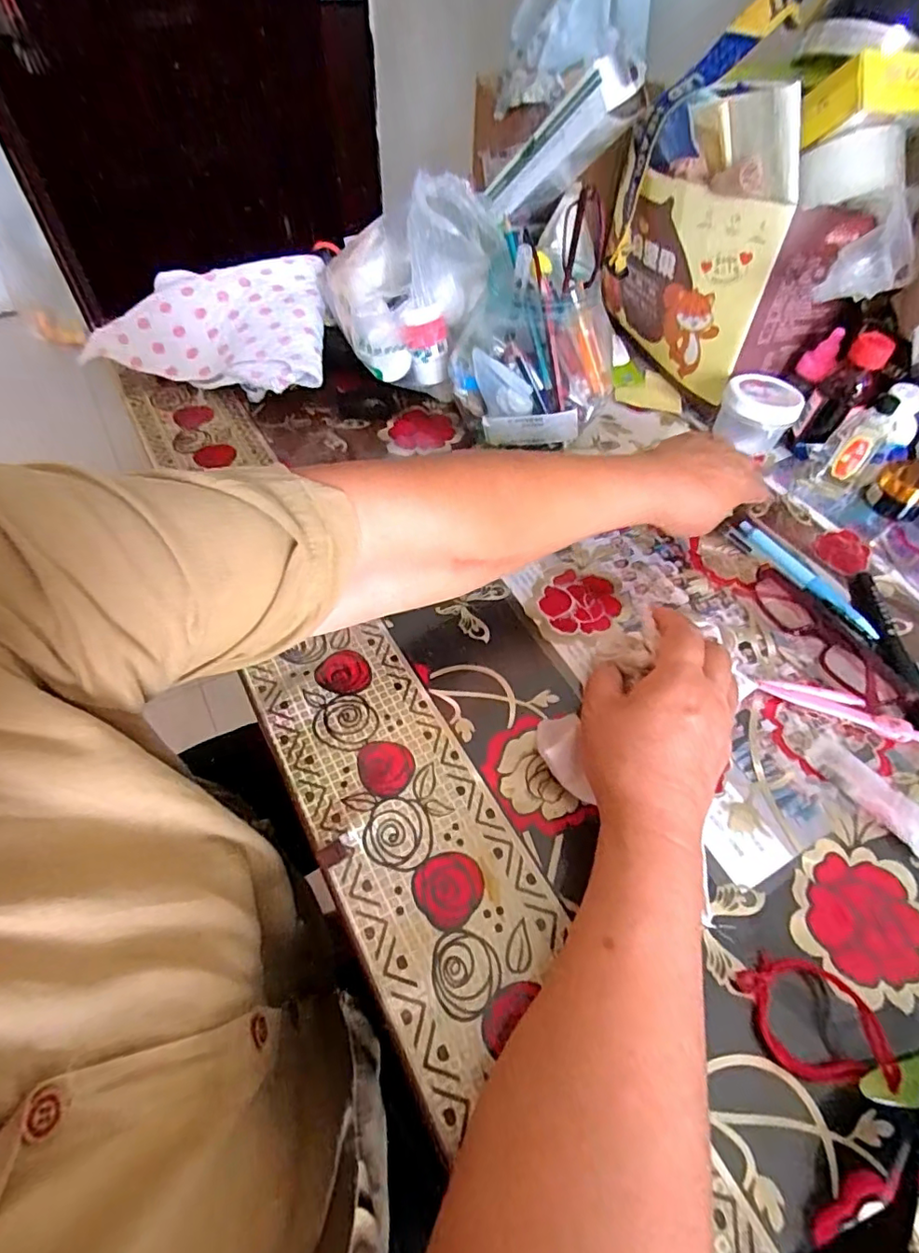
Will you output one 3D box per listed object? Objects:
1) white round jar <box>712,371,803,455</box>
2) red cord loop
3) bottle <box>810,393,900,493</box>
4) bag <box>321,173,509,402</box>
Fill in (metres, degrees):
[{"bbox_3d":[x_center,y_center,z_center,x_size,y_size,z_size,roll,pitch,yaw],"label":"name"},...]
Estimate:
[{"bbox_3d":[0.275,-0.200,0.523,0.065,0.049,0.055,7,54,3],"label":"white round jar"},{"bbox_3d":[0.164,0.183,0.261,0.055,0.017,0.048,4,54,1],"label":"red cord loop"},{"bbox_3d":[0.343,-0.156,0.480,0.034,0.083,0.028,34,60,21],"label":"bottle"},{"bbox_3d":[-0.046,-0.319,0.517,0.159,0.141,0.165,-2,54,-3],"label":"bag"}]

